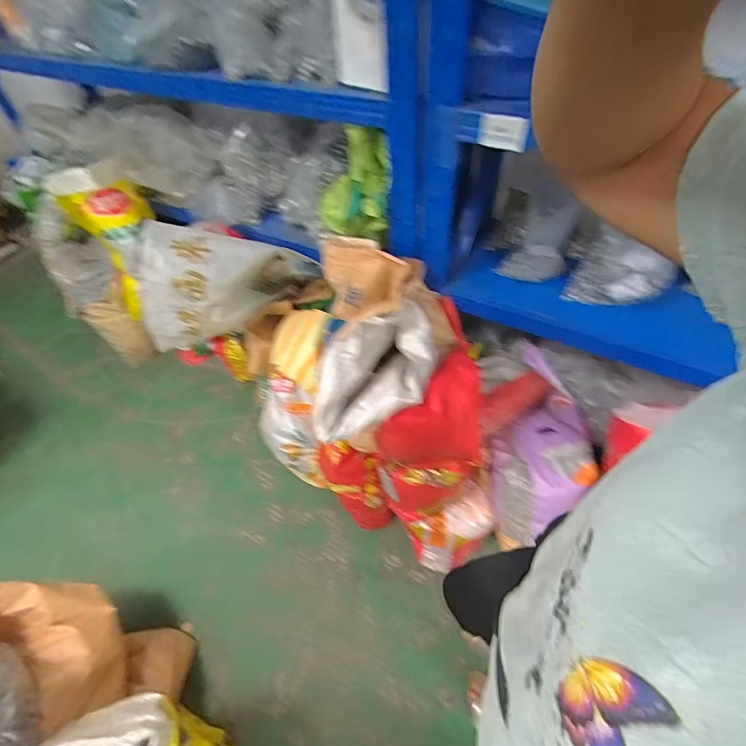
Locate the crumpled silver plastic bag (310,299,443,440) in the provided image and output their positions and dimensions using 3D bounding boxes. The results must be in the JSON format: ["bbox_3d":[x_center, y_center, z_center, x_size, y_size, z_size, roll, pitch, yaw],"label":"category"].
[{"bbox_3d":[0.003,0.000,0.840,0.282,0.175,0.155,-17,53,-9],"label":"crumpled silver plastic bag"}]

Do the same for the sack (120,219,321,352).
[{"bbox_3d":[-0.439,-0.283,1.231,0.552,0.293,0.226,-9,52,-3],"label":"sack"}]

